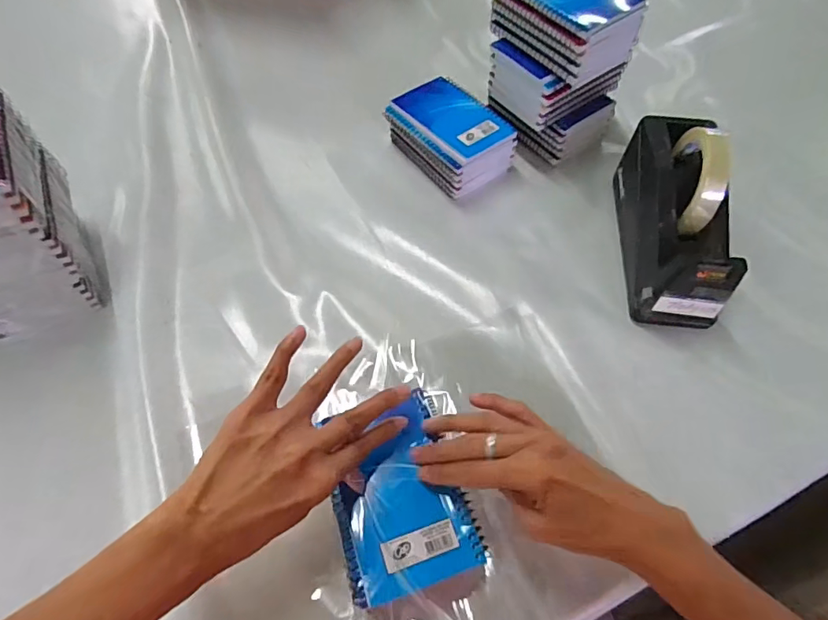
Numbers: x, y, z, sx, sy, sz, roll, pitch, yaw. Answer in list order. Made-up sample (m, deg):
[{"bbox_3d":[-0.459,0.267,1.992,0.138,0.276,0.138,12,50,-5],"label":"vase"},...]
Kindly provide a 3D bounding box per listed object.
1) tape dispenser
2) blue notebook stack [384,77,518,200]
[{"bbox_3d":[0.257,-0.096,0.484,0.075,0.127,0.199,4,58,1],"label":"tape dispenser"},{"bbox_3d":[0.041,-0.203,0.579,0.093,0.059,0.132,-35,65,-21],"label":"blue notebook stack"}]

